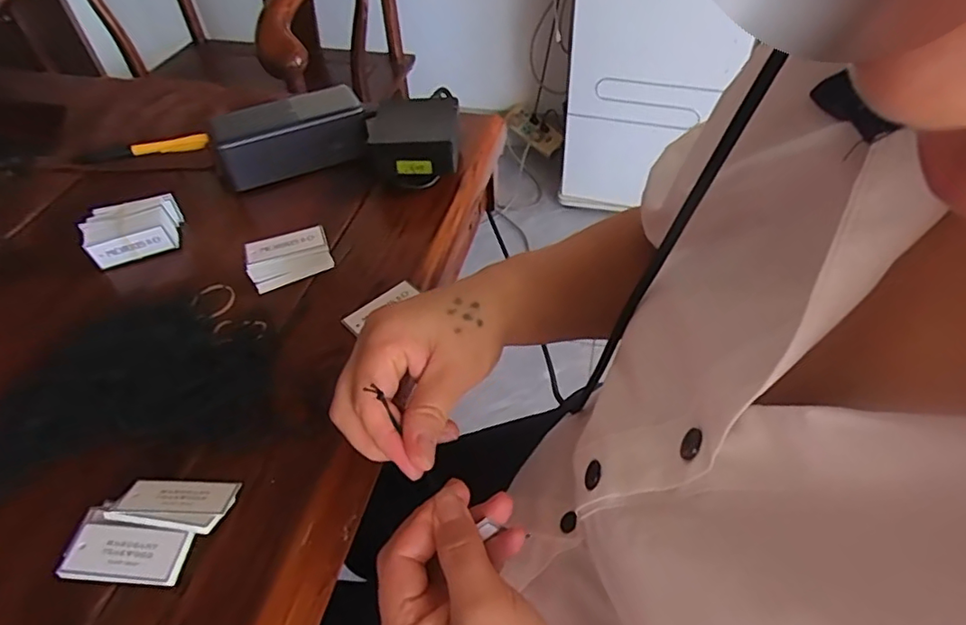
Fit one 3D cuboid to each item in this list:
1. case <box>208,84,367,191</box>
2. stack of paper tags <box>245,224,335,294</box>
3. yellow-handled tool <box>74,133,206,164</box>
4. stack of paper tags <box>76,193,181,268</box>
[{"bbox_3d":[-0.171,-0.160,0.512,0.127,0.049,0.057,-21,50,-16],"label":"case"},{"bbox_3d":[-0.145,-0.040,0.429,0.059,0.033,0.022,-16,49,-12],"label":"stack of paper tags"},{"bbox_3d":[-0.325,-0.154,0.546,0.118,0.013,0.013,-14,48,-10],"label":"yellow-handled tool"},{"bbox_3d":[-0.277,-0.063,0.456,0.064,0.037,0.041,-18,42,-12],"label":"stack of paper tags"}]

